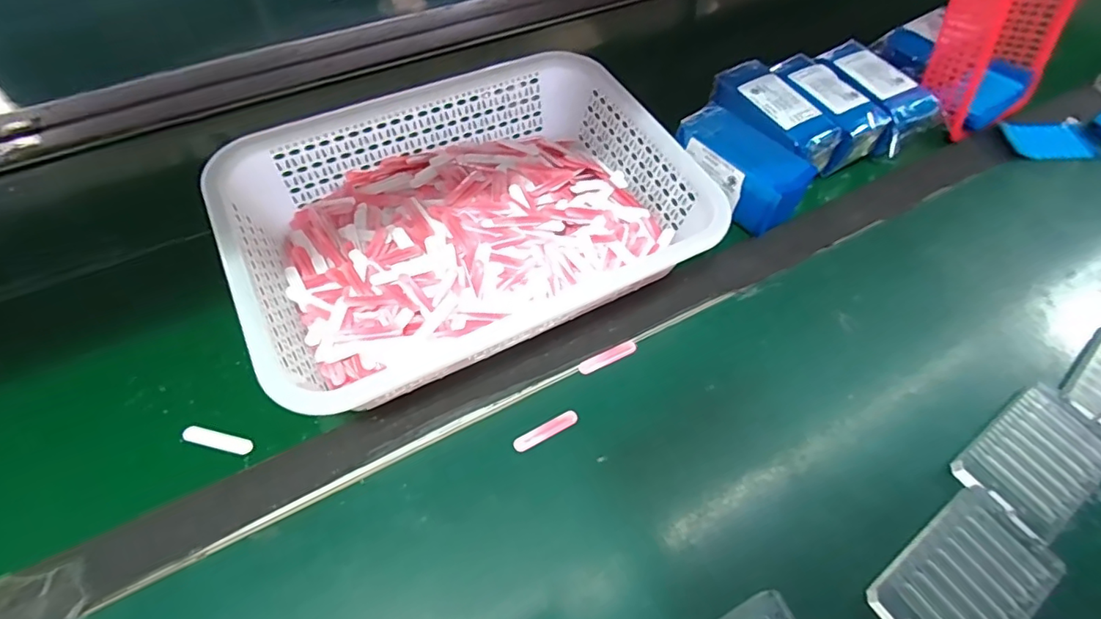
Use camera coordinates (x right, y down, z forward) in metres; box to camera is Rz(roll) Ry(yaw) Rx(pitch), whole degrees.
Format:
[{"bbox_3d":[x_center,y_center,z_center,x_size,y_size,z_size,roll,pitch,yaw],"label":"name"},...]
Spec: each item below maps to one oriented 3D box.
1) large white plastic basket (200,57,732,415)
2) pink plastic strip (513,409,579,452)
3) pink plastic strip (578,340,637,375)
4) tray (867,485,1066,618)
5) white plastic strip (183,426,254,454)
[{"bbox_3d":[-0.069,-0.074,0.457,0.355,0.085,0.252,-25,62,-17],"label":"large white plastic basket"},{"bbox_3d":[-0.003,0.088,0.399,0.052,0.004,0.011,-26,62,-17],"label":"pink plastic strip"},{"bbox_3d":[0.046,0.038,0.434,0.050,0.004,0.012,-22,61,-15],"label":"pink plastic strip"},{"bbox_3d":[0.271,0.177,0.353,0.127,0.011,0.069,-30,63,-19],"label":"tray"},{"bbox_3d":[-0.238,0.093,0.387,0.052,0.004,0.011,12,58,6],"label":"white plastic strip"}]

